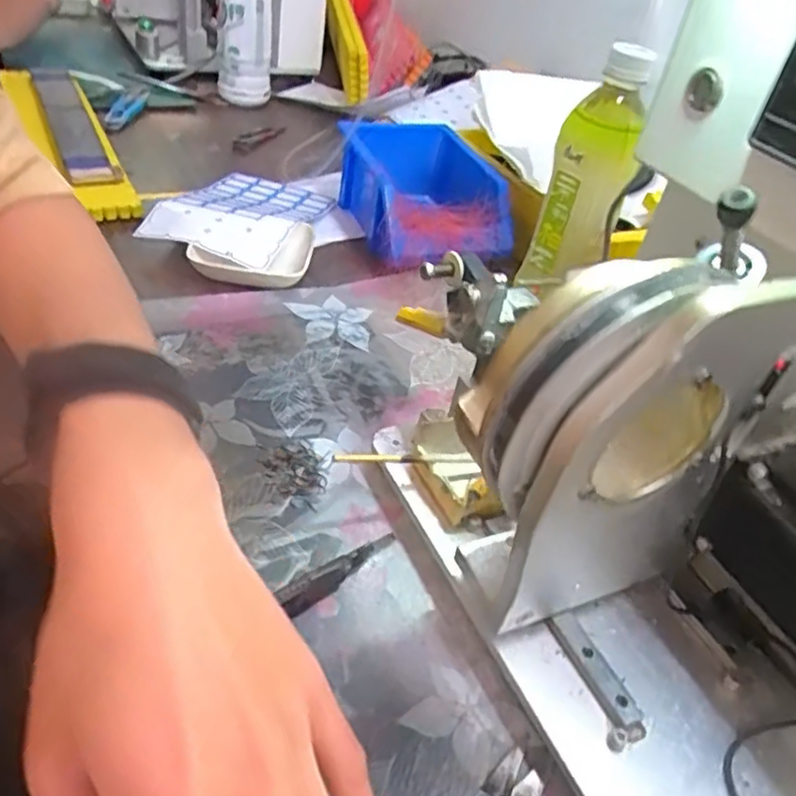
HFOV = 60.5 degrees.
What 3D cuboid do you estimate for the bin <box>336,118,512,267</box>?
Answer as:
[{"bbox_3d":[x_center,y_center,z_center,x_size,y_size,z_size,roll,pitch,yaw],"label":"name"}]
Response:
[{"bbox_3d":[0.026,-0.198,0.668,0.141,0.078,0.193,-7,42,-21],"label":"bin"}]

